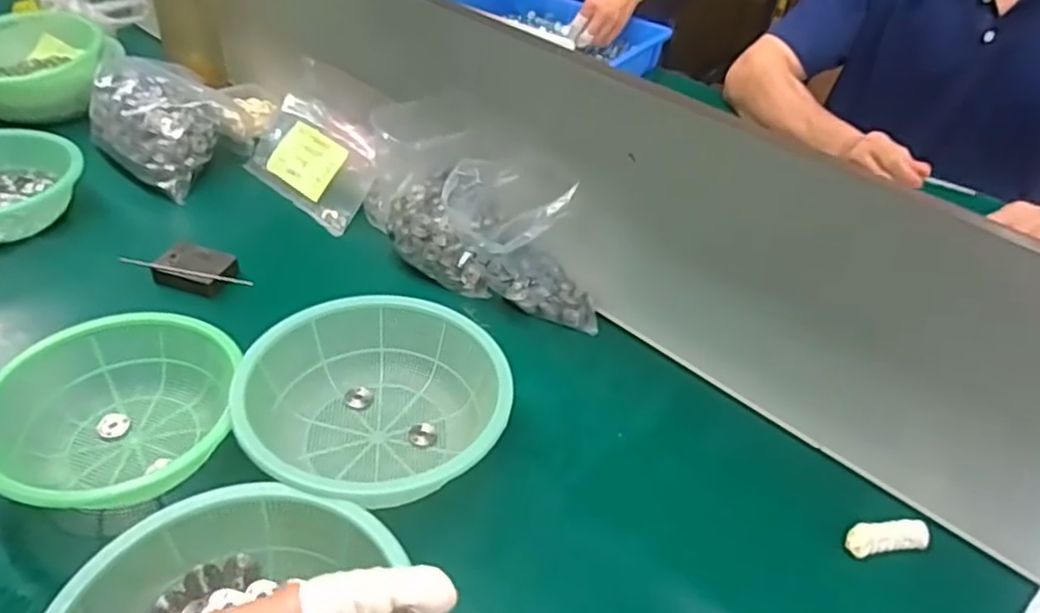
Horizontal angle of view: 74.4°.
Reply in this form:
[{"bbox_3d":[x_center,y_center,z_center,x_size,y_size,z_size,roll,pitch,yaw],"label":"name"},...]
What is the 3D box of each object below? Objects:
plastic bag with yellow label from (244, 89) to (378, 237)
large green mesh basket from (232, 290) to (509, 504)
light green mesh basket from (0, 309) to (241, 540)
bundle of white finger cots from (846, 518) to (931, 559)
[{"bbox_3d":[-0.229,-0.164,0.754,0.181,0.107,0.016,35,3,27],"label":"plastic bag with yellow label"},{"bbox_3d":[-0.107,0.069,0.502,0.183,0.057,0.179,-16,46,-25],"label":"large green mesh basket"},{"bbox_3d":[-0.280,0.080,0.479,0.153,0.061,0.160,-10,43,-19],"label":"light green mesh basket"},{"bbox_3d":[0.257,0.161,0.481,0.060,0.011,0.022,-3,41,-11],"label":"bundle of white finger cots"}]

